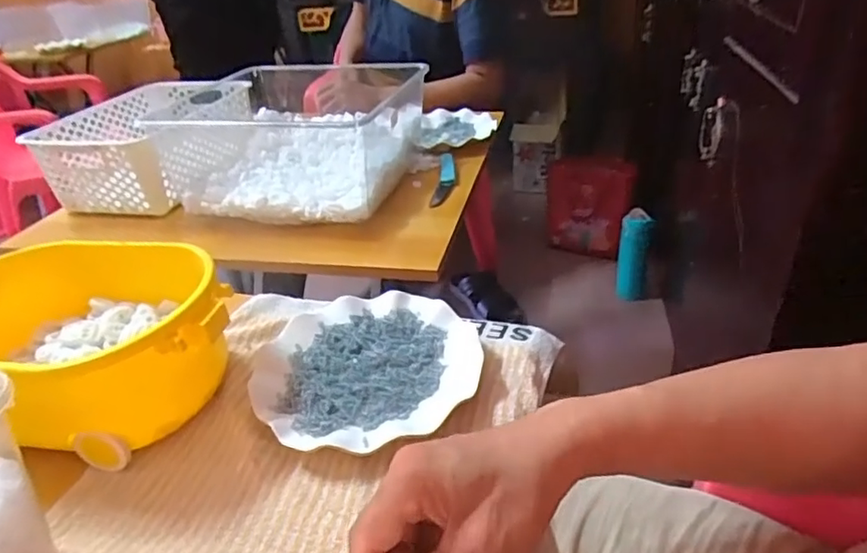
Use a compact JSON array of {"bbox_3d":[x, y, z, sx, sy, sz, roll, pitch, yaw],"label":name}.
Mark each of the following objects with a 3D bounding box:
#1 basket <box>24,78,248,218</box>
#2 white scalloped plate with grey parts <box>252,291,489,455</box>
[{"bbox_3d":[-0.418,-0.204,0.901,0.231,0.108,0.314,-1,32,8],"label":"basket"},{"bbox_3d":[-0.054,0.073,0.485,0.180,0.020,0.175,-4,32,2],"label":"white scalloped plate with grey parts"}]

